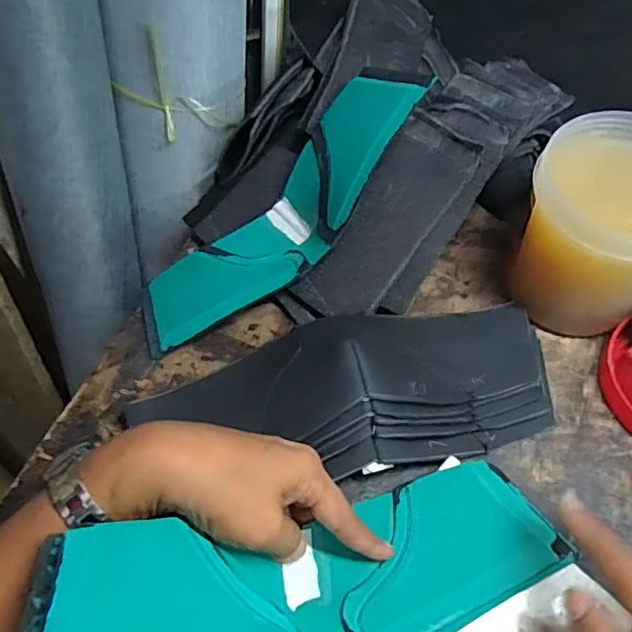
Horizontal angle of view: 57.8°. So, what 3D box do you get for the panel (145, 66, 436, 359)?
[{"bbox_3d":[-0.024,-0.080,0.473,0.282,0.056,0.081,-44,64,7],"label":"panel"}]

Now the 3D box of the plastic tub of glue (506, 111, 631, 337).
[{"bbox_3d":[0.213,-0.061,0.433,0.117,0.123,0.113,-38,64,-21],"label":"plastic tub of glue"}]

